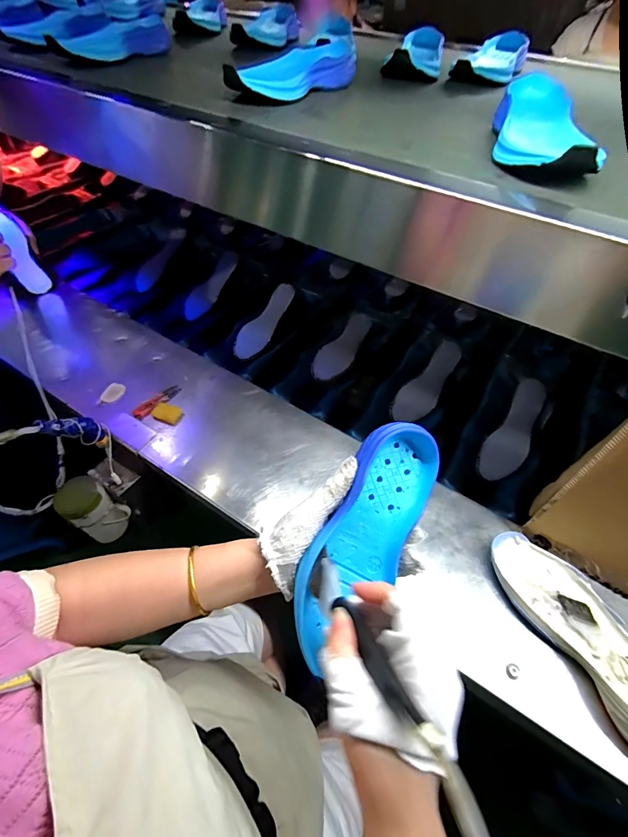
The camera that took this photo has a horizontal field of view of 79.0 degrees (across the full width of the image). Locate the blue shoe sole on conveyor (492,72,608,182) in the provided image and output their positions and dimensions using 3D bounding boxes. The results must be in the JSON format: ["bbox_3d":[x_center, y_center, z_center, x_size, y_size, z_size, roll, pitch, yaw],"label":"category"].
[{"bbox_3d":[0.251,-0.320,0.418,0.090,0.050,0.234,15,54,8],"label":"blue shoe sole on conveyor"}]

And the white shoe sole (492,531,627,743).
[{"bbox_3d":[0.350,0.271,0.491,0.103,0.045,0.282,-24,58,-20],"label":"white shoe sole"}]

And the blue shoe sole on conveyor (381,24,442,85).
[{"bbox_3d":[0.179,-0.631,0.665,0.093,0.045,0.232,15,54,8],"label":"blue shoe sole on conveyor"}]

